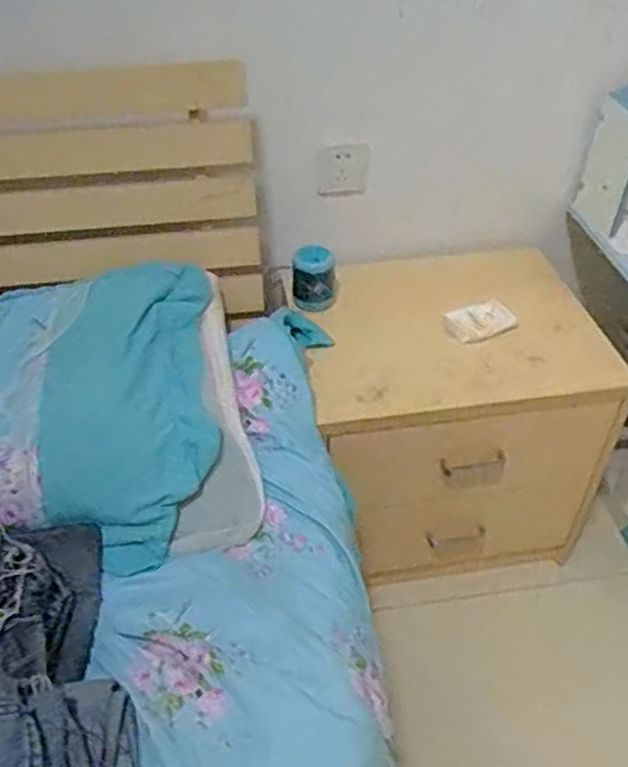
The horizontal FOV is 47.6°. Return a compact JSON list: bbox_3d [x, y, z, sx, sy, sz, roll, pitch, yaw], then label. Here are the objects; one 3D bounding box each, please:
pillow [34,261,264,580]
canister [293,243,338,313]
[{"bbox_3d":[-0.228,0.027,0.955,0.270,0.082,0.436,-8,68,-14],"label":"pillow"},{"bbox_3d":[0.005,-0.174,1.153,0.073,0.089,0.063,2,43,2],"label":"canister"}]

